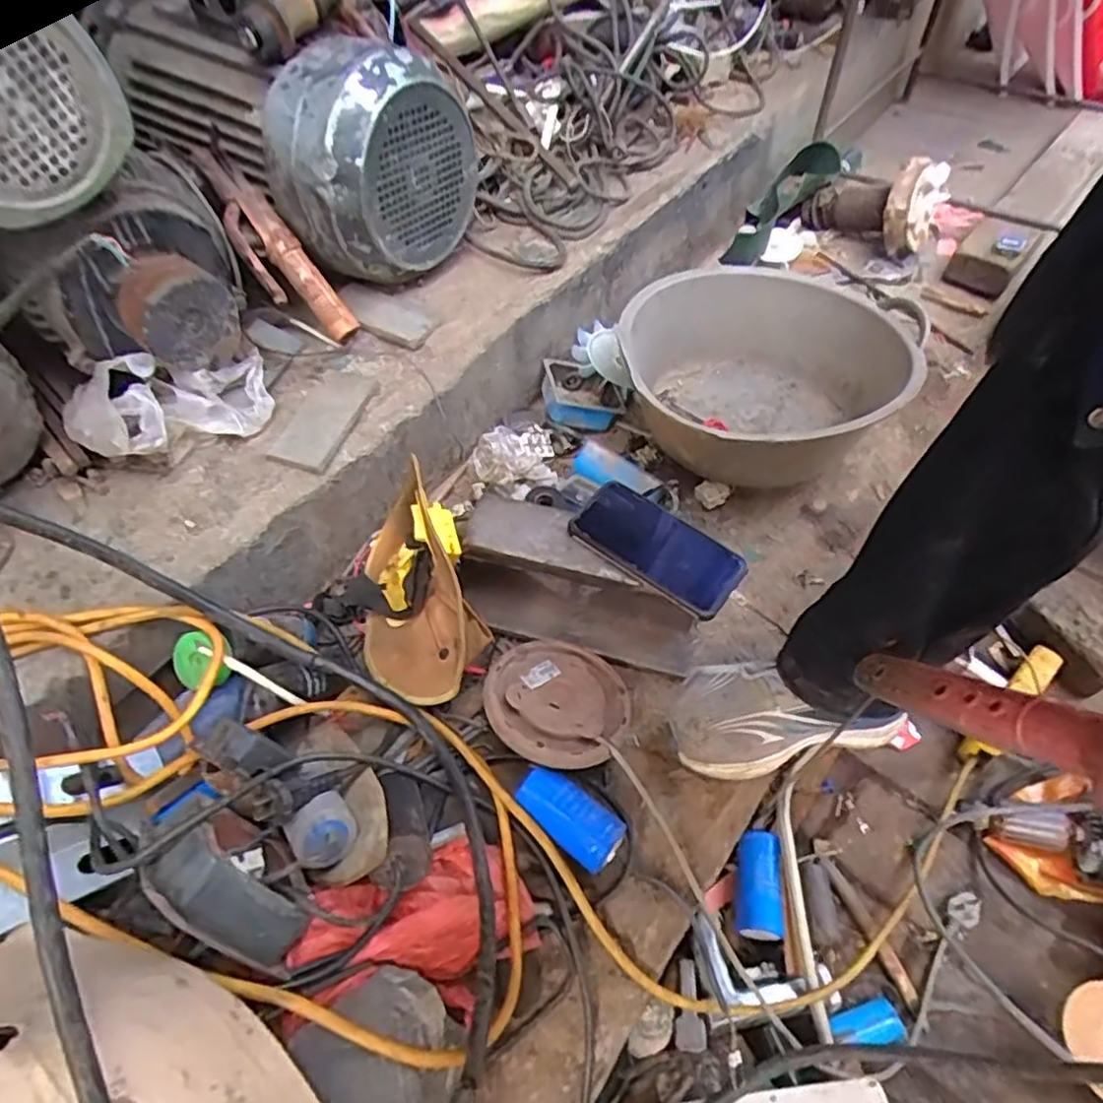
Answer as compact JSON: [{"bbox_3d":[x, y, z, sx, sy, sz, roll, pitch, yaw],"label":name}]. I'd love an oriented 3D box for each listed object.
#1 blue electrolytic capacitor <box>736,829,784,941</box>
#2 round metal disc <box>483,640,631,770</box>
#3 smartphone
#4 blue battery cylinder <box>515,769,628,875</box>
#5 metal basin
[{"bbox_3d":[0.221,0.355,0.739,0.043,0.032,0.102,7,53,4],"label":"blue electrolytic capacitor"},{"bbox_3d":[0.007,0.144,0.679,0.136,0.013,0.142,10,40,-8],"label":"round metal disc"},{"bbox_3d":[0.103,-0.005,0.671,0.160,0.008,0.086,36,60,13],"label":"smartphone"},{"bbox_3d":[0.015,0.245,0.629,0.097,0.054,0.047,29,59,22],"label":"blue battery cylinder"},{"bbox_3d":[0.302,-0.232,0.939,0.366,0.164,0.366,-1,52,1],"label":"metal basin"}]

